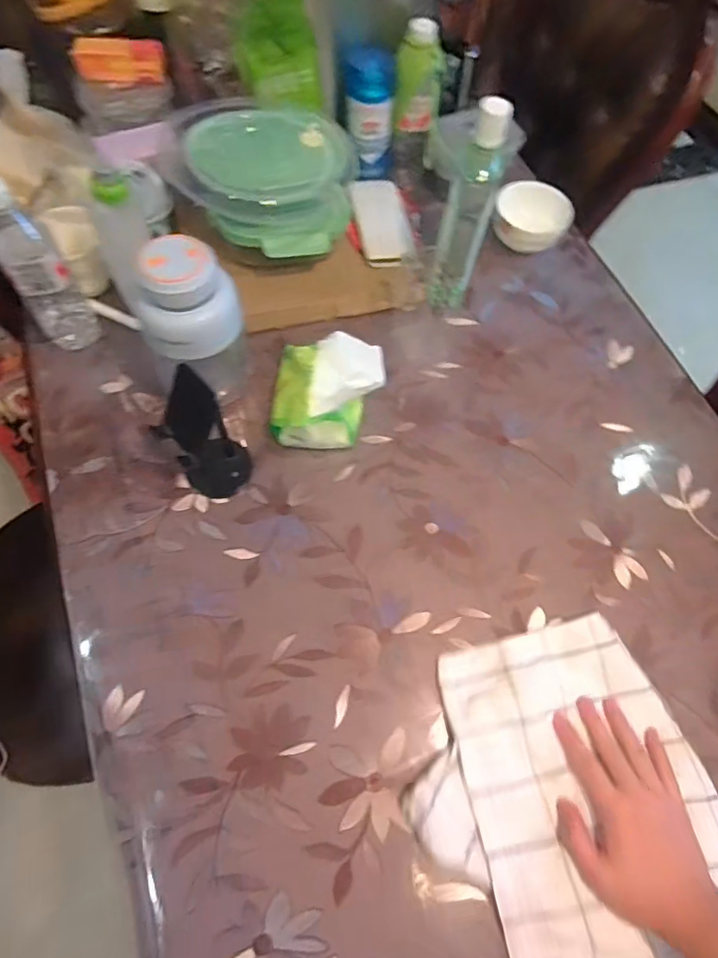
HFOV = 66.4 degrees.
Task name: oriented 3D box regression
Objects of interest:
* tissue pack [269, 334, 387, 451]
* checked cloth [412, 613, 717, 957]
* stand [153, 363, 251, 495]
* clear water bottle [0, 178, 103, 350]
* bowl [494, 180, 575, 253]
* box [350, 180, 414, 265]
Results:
[{"bbox_3d":[-0.038,-0.108,0.682,0.135,0.086,0.131,3,64,0],"label":"tissue pack"},{"bbox_3d":[0.199,0.307,0.524,0.276,0.018,0.309,-12,65,-7],"label":"checked cloth"},{"bbox_3d":[-0.165,-0.045,0.591,0.078,0.174,0.070,-41,72,-19],"label":"stand"},{"bbox_3d":[-0.379,-0.241,0.654,0.066,0.225,0.053,-32,69,-16],"label":"clear water bottle"},{"bbox_3d":[0.266,-0.403,0.839,0.114,0.057,0.104,18,65,7],"label":"bowl"},{"bbox_3d":[0.038,-0.389,0.830,0.083,0.026,0.163,-10,64,-7],"label":"box"}]

